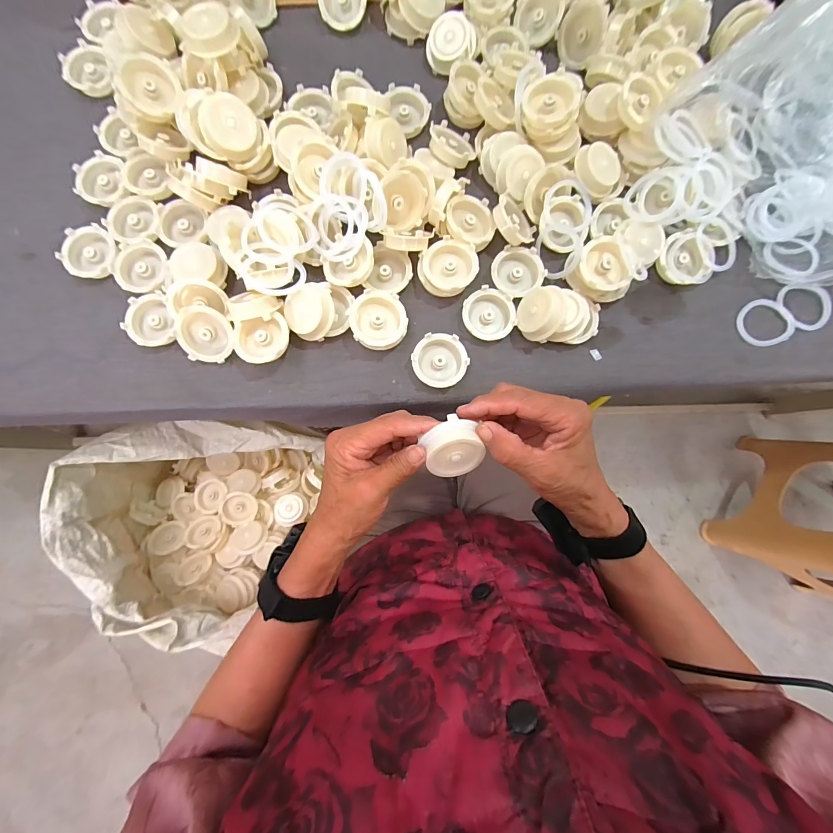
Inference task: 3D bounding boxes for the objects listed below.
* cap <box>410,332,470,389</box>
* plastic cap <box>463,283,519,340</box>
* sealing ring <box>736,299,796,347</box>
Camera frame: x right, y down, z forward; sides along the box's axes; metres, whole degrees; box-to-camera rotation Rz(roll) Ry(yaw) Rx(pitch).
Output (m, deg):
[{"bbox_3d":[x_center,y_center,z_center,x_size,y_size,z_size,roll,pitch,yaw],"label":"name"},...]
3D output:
[{"bbox_3d":[0.026,-0.060,0.399,0.057,0.019,0.057,0,84,-1],"label":"cap"},{"bbox_3d":[0.082,-0.115,0.410,0.056,0.015,0.057,0,84,-1],"label":"plastic cap"},{"bbox_3d":[0.406,-0.110,0.420,0.064,0.010,0.055,-21,85,-3],"label":"sealing ring"}]

